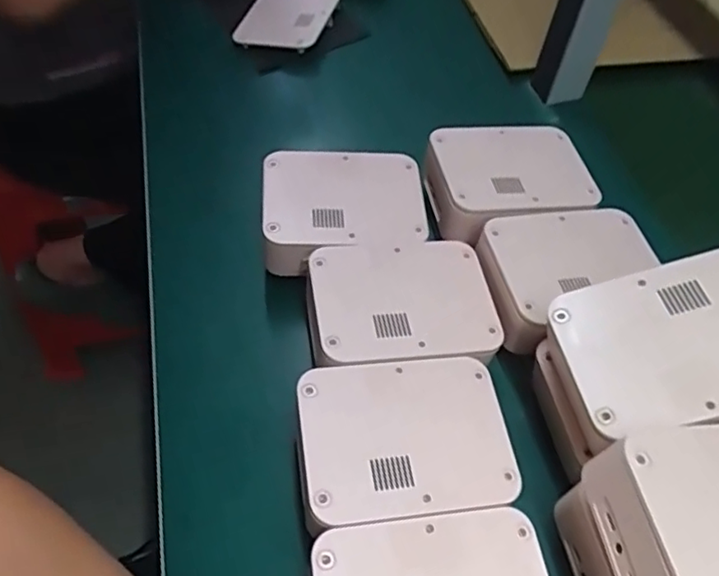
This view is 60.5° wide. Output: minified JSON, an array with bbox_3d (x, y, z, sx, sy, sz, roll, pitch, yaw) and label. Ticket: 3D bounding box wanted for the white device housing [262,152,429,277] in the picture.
[{"bbox_3d":[-0.014,-0.066,0.501,0.130,0.040,0.107,-3,54,-5],"label":"white device housing"}]

